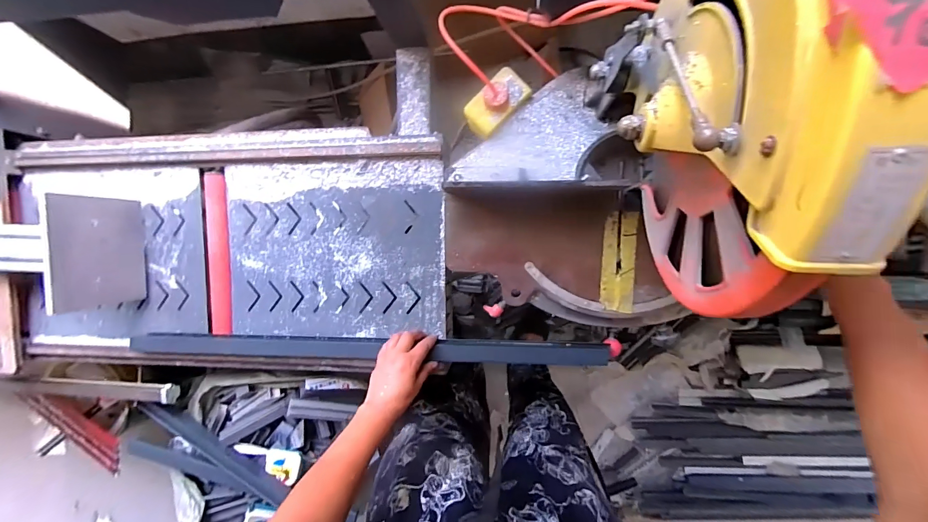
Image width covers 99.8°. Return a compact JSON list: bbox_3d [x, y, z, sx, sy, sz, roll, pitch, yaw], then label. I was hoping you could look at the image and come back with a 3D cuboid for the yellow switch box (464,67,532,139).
[{"bbox_3d":[0.050,-0.252,0.624,0.107,0.059,0.062,-44,87,8],"label":"yellow switch box"}]

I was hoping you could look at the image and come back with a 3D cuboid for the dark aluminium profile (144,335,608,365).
[{"bbox_3d":[-0.186,0.159,0.696,0.854,0.042,0.042,0,93,5],"label":"dark aluminium profile"}]

